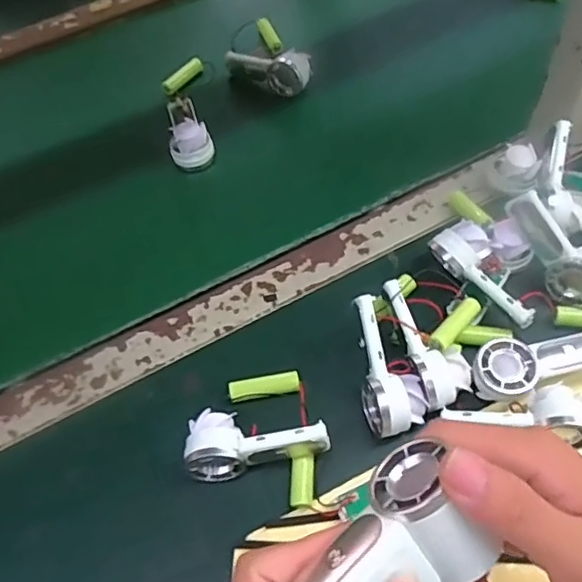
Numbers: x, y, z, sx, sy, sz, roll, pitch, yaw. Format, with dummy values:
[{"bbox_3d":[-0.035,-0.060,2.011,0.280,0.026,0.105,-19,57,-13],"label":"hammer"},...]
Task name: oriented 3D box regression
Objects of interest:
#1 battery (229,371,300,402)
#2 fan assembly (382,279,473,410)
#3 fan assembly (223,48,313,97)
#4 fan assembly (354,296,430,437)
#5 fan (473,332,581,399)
[{"bbox_3d":[-0.019,0.072,0.433,0.049,0.018,0.016,-10,58,-2],"label":"battery"},{"bbox_3d":[0.095,0.038,0.422,0.036,0.037,0.093,-18,59,-7],"label":"fan assembly"},{"bbox_3d":[-0.022,-0.227,0.613,0.090,0.036,0.028,18,46,25],"label":"fan assembly"},{"bbox_3d":[0.063,0.050,0.407,0.037,0.031,0.092,-15,79,-5],"label":"fan assembly"},{"bbox_3d":[0.170,0.048,0.409,0.094,0.024,0.037,-15,59,-5],"label":"fan"}]

